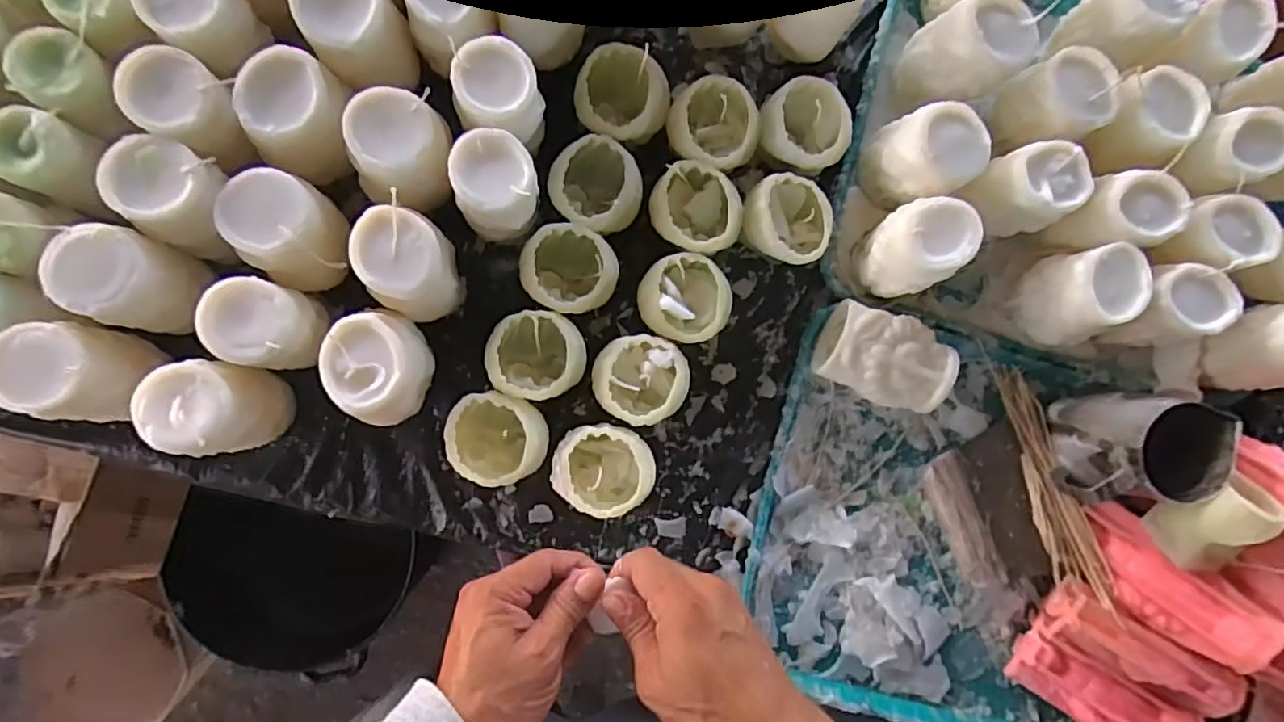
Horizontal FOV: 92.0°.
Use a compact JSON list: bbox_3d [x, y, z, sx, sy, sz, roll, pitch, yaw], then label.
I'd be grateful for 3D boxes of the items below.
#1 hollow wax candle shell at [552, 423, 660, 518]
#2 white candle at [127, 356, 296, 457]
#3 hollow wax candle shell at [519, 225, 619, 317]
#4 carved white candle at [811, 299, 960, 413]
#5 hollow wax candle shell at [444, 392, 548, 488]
[{"bbox_3d":[-0.030,0.088,0.507,0.082,0.067,0.071,36,83,-4],"label":"hollow wax candle shell"},{"bbox_3d":[-0.302,0.035,0.452,0.064,0.102,0.065,8,86,-7],"label":"white candle"},{"bbox_3d":[-0.061,-0.073,0.519,0.076,0.061,0.070,0,87,-7],"label":"hollow wax candle shell"},{"bbox_3d":[0.214,-0.001,0.550,0.106,0.057,0.072,21,85,-6],"label":"carved white candle"},{"bbox_3d":[-0.115,0.061,0.497,0.075,0.058,0.067,6,86,-7],"label":"hollow wax candle shell"}]

